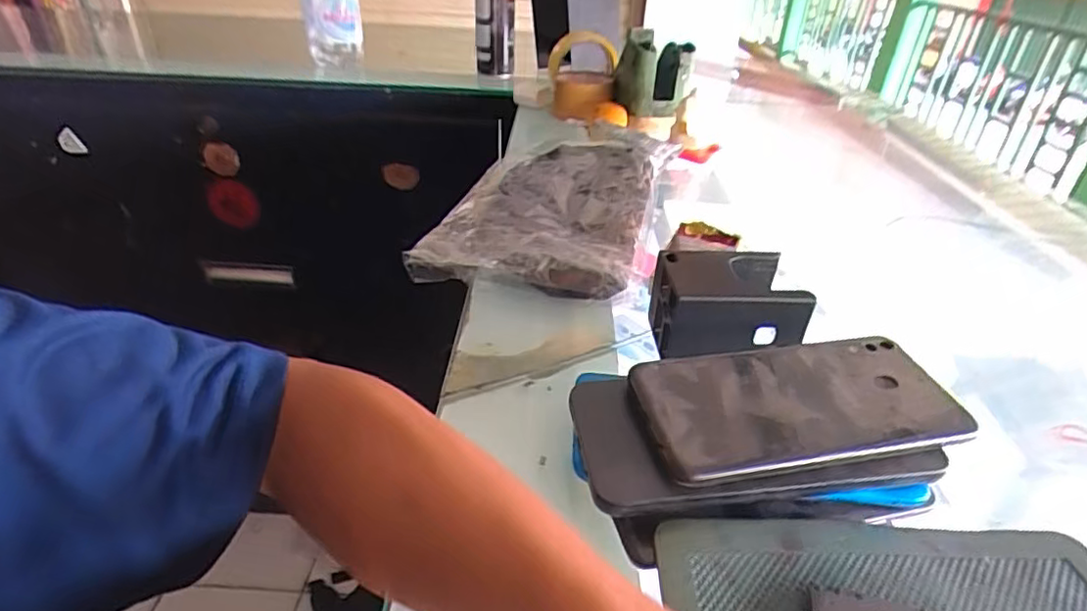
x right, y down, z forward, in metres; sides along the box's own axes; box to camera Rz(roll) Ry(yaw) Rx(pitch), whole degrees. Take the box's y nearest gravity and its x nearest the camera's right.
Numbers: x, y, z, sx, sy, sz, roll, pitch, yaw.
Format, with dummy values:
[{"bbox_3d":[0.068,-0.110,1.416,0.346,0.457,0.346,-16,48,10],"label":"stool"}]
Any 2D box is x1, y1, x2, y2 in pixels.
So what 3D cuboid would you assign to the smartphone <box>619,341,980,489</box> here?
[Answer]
[{"bbox_3d":[0.120,0.046,0.289,0.148,0.011,0.069,-6,33,-9],"label":"smartphone"}]

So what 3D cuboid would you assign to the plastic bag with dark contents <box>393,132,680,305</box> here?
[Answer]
[{"bbox_3d":[0.023,-0.109,0.552,0.161,0.030,0.320,11,34,13],"label":"plastic bag with dark contents"}]

